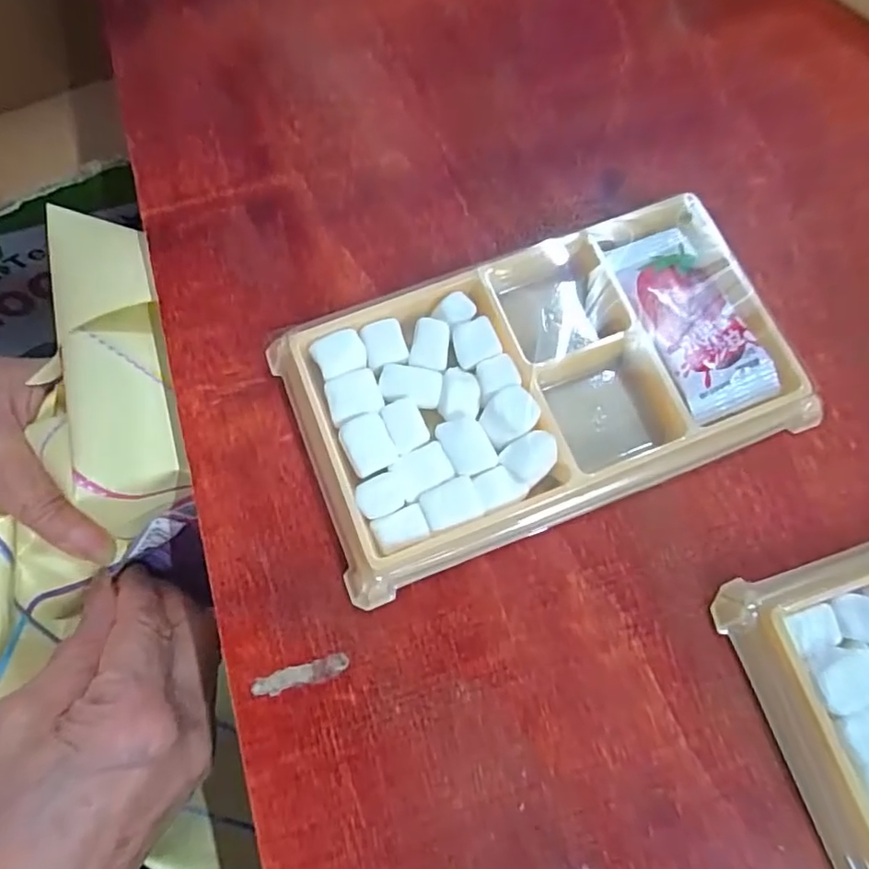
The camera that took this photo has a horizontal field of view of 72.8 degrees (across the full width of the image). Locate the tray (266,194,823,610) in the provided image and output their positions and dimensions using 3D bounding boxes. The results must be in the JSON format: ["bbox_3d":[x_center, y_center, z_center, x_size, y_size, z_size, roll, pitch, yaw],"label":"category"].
[{"bbox_3d":[0.027,-0.014,0.164,0.132,0.013,0.073,-21,75,-5],"label":"tray"}]

